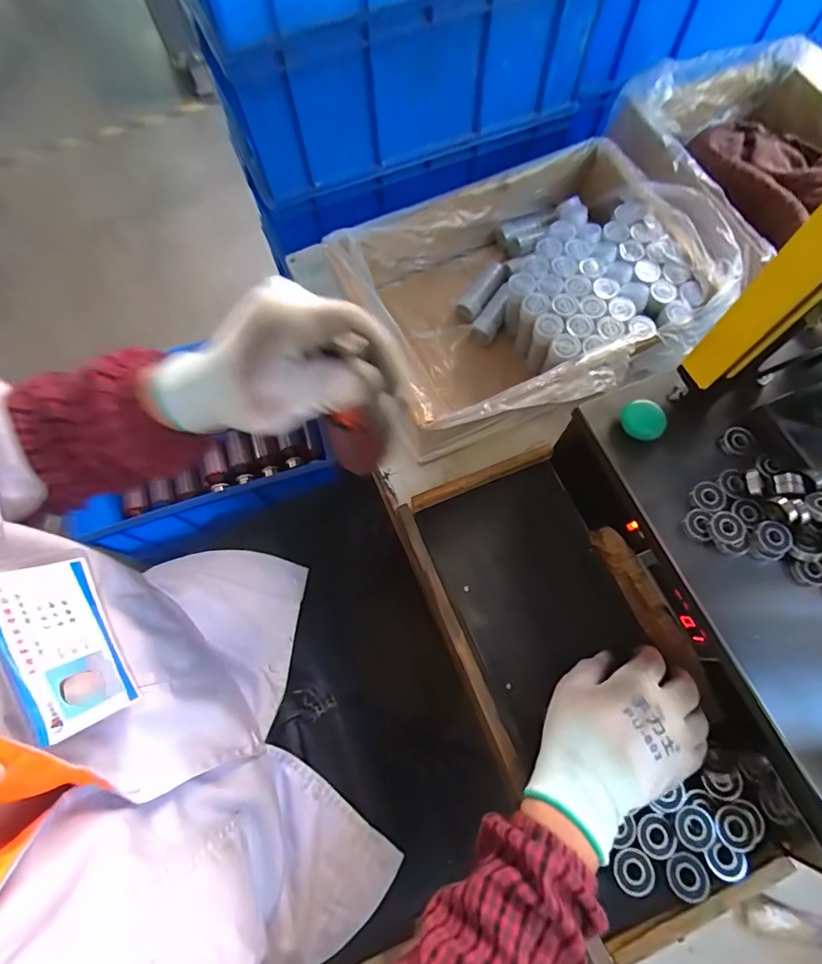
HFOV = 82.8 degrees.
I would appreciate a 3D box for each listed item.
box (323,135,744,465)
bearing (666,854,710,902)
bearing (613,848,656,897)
[{"bbox_3d":[0.135,-0.208,0.540,0.382,0.109,0.284,-24,71,-7],"label":"box"},{"bbox_3d":[0.222,0.318,0.374,0.030,0.006,0.030,0,70,1],"label":"bearing"},{"bbox_3d":[0.182,0.318,0.379,0.033,0.004,0.030,0,70,1],"label":"bearing"}]

